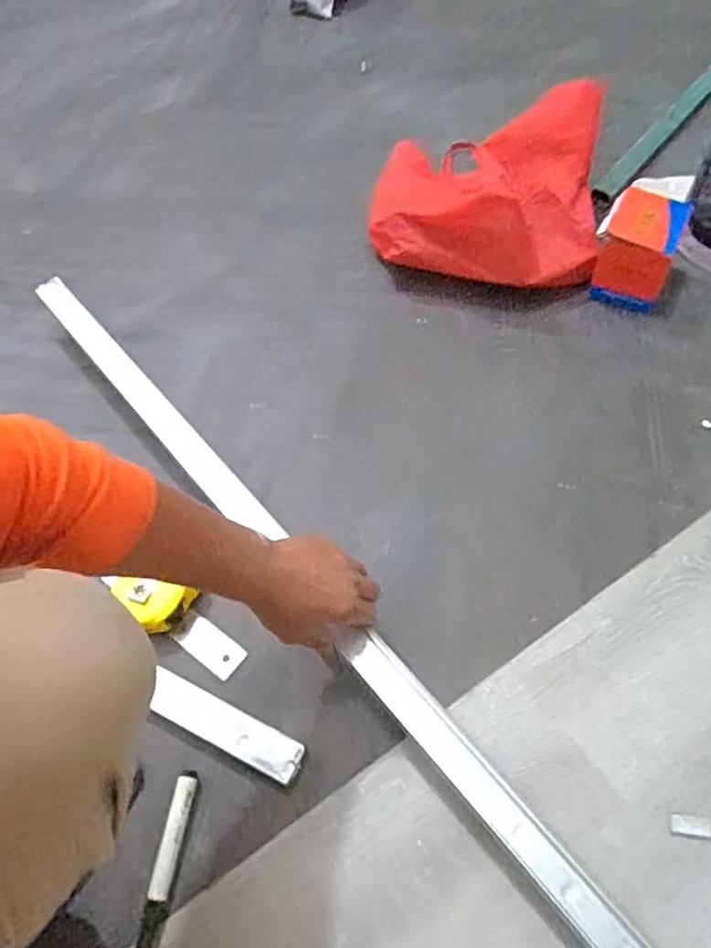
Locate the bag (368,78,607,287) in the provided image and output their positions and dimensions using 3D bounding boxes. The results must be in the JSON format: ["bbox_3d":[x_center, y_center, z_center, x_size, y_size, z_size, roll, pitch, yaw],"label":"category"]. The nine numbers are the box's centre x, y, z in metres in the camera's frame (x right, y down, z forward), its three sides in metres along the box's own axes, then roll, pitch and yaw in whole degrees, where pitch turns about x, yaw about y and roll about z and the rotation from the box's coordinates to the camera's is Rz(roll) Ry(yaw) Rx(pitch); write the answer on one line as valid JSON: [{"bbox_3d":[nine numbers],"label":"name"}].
[{"bbox_3d":[0.188,-0.446,0.965,0.326,0.174,0.337,3,56,6],"label":"bag"}]

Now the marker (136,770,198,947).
[{"bbox_3d":[-0.166,0.343,0.567,0.019,0.011,0.141,5,57,7],"label":"marker"}]

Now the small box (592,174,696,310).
[{"bbox_3d":[0.398,-0.319,0.905,0.102,0.112,0.132,20,60,16],"label":"small box"}]

